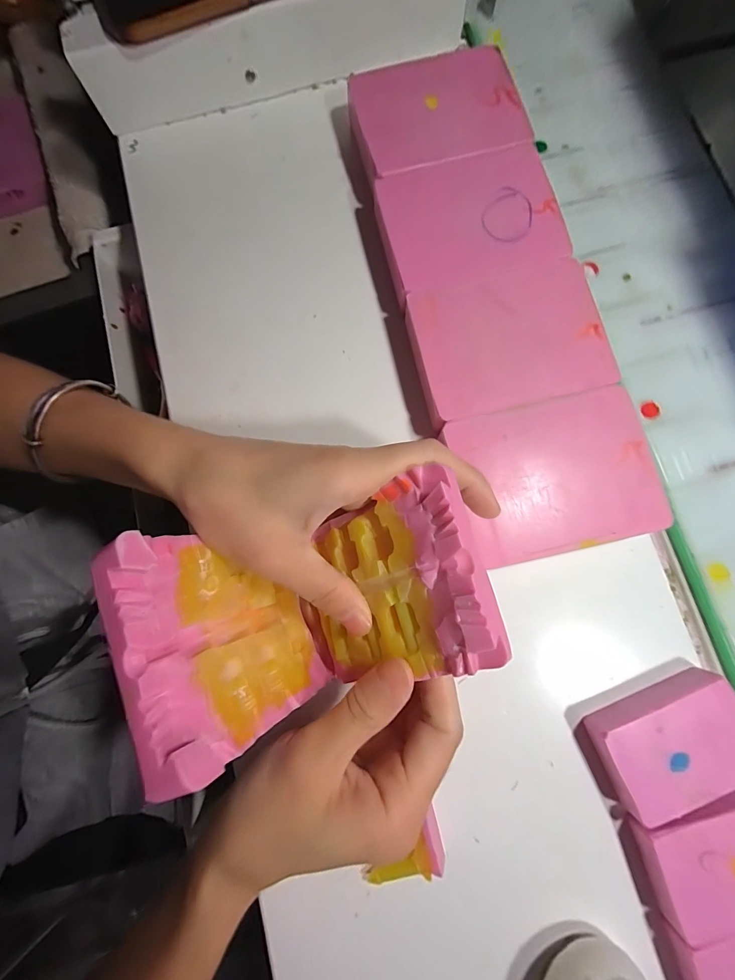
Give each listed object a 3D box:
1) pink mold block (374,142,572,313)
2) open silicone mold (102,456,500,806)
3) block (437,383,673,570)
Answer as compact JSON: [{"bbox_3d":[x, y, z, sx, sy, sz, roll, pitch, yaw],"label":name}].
[{"bbox_3d":[0.059,-0.159,0.226,0.098,0.013,0.078,-15,80,-3],"label":"pink mold block"},{"bbox_3d":[-0.017,0.045,0.157,0.121,0.084,0.077,-17,80,-3],"label":"open silicone mold"},{"bbox_3d":[0.097,-0.007,0.203,0.098,0.018,0.078,-13,80,-2],"label":"block"}]

